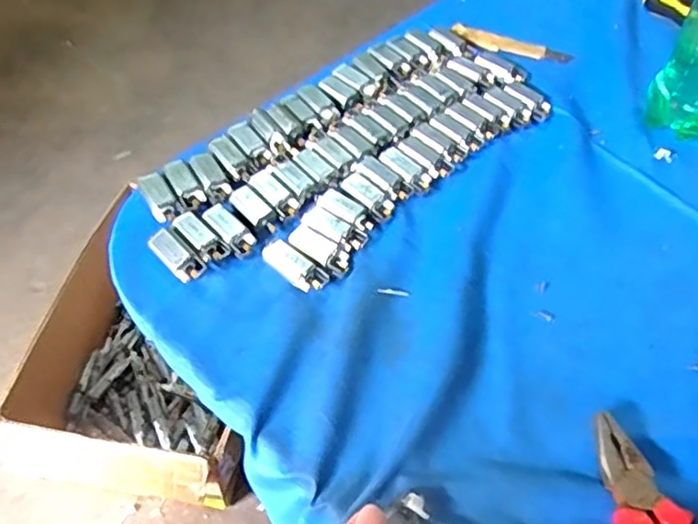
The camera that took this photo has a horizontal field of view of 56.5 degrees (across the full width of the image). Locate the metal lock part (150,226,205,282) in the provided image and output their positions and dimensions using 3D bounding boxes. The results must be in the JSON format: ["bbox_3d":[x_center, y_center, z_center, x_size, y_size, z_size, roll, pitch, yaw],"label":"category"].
[{"bbox_3d":[-0.119,-0.004,0.442,0.042,0.012,0.018,36,59,21],"label":"metal lock part"}]

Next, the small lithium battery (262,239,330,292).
[{"bbox_3d":[-0.038,0.004,0.444,0.048,0.011,0.020,32,57,18],"label":"small lithium battery"}]

